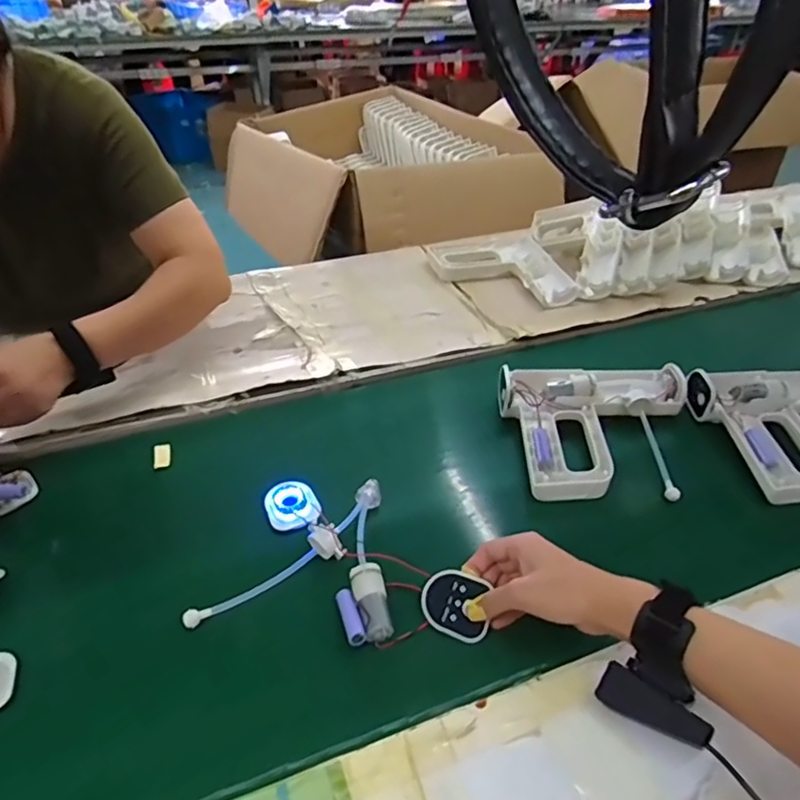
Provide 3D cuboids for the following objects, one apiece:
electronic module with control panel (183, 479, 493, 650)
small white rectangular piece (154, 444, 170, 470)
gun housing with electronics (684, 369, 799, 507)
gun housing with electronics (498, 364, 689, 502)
[{"bbox_3d":[-0.041,0.138,0.521,0.232,0.030,0.156,8,40,7],"label":"electronic module with control panel"},{"bbox_3d":[-0.256,0.061,0.631,0.017,0.006,0.034,-2,44,-20],"label":"small white rectangular piece"},{"bbox_3d":[0.459,0.028,0.647,0.220,0.035,0.180,-4,37,-5],"label":"gun housing with electronics"},{"bbox_3d":[0.226,0.026,0.647,0.213,0.038,0.178,-2,37,-1],"label":"gun housing with electronics"}]

